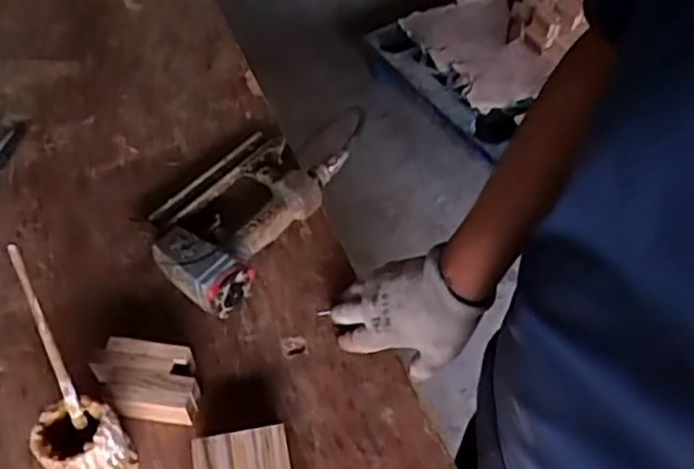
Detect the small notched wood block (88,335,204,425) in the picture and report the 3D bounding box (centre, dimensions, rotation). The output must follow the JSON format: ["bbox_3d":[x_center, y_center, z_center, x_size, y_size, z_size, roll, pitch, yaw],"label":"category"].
[{"bbox_3d":[-0.197,0.144,0.692,0.103,0.044,0.070,4,52,0],"label":"small notched wood block"}]

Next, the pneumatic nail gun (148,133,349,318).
[{"bbox_3d":[-0.125,-0.033,0.822,0.149,0.059,0.254,29,56,17],"label":"pneumatic nail gun"}]

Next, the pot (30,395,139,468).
[{"bbox_3d":[-0.232,0.191,0.625,0.067,0.098,0.065,2,52,-2],"label":"pot"}]

